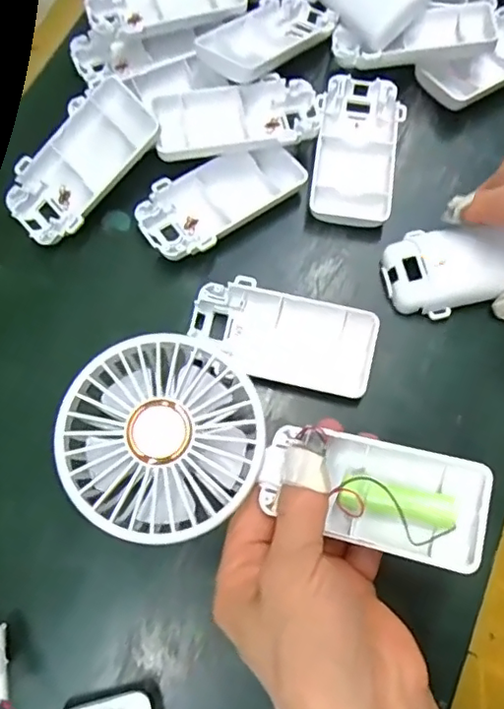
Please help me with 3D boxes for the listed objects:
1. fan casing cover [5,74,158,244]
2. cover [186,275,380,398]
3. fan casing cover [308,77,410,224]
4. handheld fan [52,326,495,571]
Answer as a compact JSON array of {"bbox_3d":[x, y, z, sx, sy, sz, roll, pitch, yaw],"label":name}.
[{"bbox_3d":[-0.094,-0.105,0.314,0.094,0.013,0.050,-45,77,8],"label":"fan casing cover"},{"bbox_3d":[0.016,-0.010,0.293,0.095,0.020,0.041,15,74,7],"label":"cover"},{"bbox_3d":[0.061,-0.120,0.330,0.048,0.015,0.095,4,73,4],"label":"fan casing cover"},{"bbox_3d":[0.008,0.047,0.240,0.175,0.027,0.079,16,74,-1],"label":"handheld fan"}]

